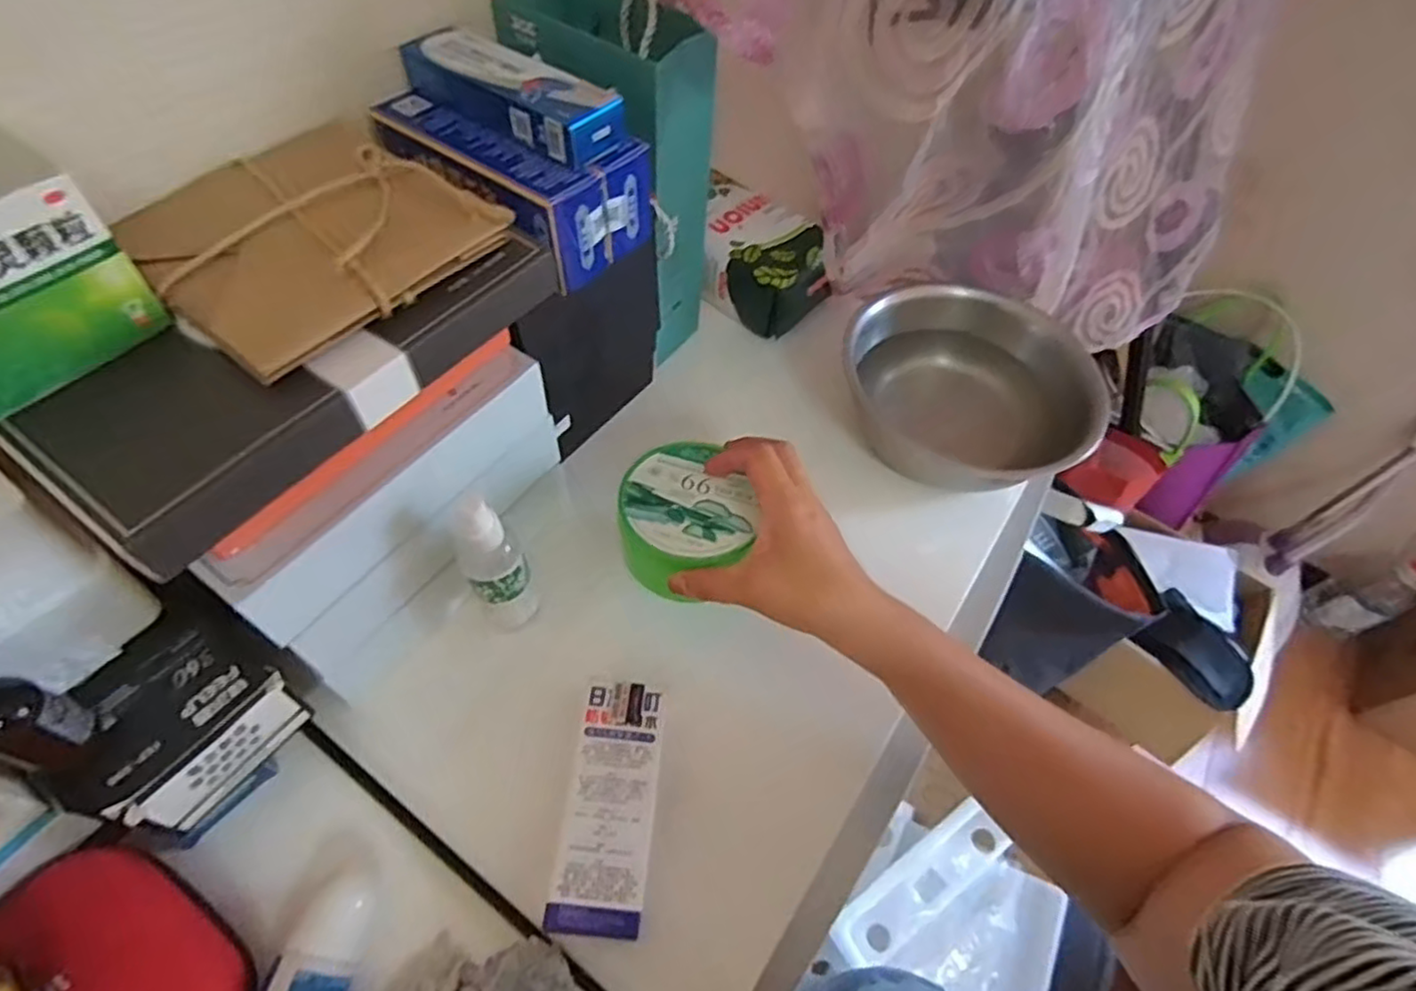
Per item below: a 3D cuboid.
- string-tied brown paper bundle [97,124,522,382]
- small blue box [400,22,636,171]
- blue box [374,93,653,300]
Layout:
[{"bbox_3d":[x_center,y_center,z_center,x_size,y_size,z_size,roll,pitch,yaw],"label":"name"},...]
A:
[{"bbox_3d":[-0.201,-0.133,0.343,0.138,0.018,0.141,35,61,17],"label":"string-tied brown paper bundle"},{"bbox_3d":[-0.116,-0.236,0.401,0.143,0.029,0.044,32,60,16],"label":"small blue box"},{"bbox_3d":[-0.118,-0.200,0.426,0.152,0.058,0.099,39,62,20],"label":"blue box"}]

